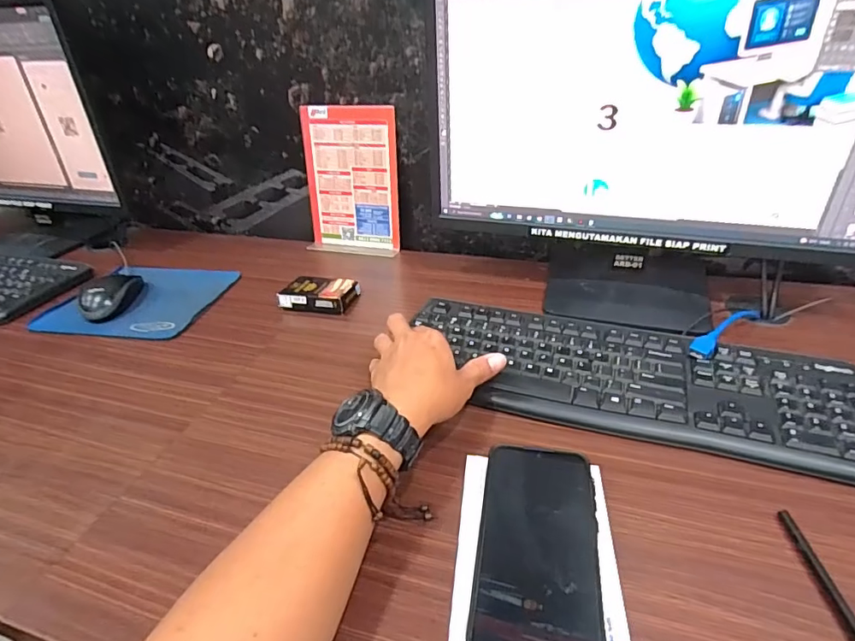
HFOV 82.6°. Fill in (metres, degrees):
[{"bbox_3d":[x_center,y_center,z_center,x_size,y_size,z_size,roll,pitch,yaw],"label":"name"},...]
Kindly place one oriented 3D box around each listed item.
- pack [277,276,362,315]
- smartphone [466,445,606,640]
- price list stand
[{"bbox_3d":[-0.140,-0.034,0.644,0.092,0.026,0.067,5,36,12],"label":"pack"},{"bbox_3d":[0.076,0.154,0.337,0.080,0.016,0.159,4,36,11],"label":"smartphone"},{"bbox_3d":[-0.119,-0.212,0.751,0.150,0.209,0.052,8,37,16],"label":"price list stand"}]

